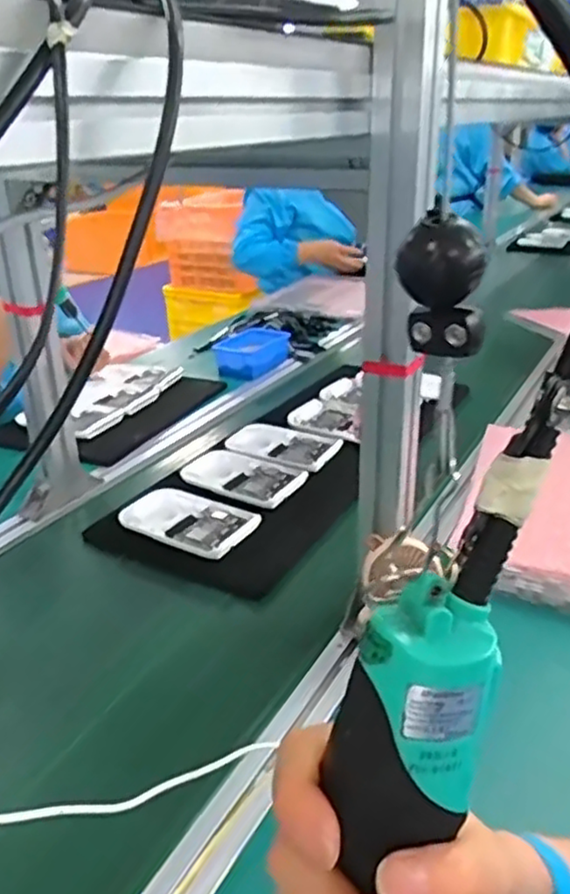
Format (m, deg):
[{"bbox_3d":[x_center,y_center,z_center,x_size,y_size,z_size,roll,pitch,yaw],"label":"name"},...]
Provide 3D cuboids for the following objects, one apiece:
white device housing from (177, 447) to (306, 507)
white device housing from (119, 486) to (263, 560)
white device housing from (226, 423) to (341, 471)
[{"bbox_3d":[-0.052,0.037,0.911,0.166,0.017,0.096,15,35,33],"label":"white device housing"},{"bbox_3d":[-0.108,0.081,0.817,0.168,0.010,0.100,12,33,28],"label":"white device housing"},{"bbox_3d":[-0.003,-0.002,0.966,0.164,0.022,0.069,16,35,34],"label":"white device housing"}]

